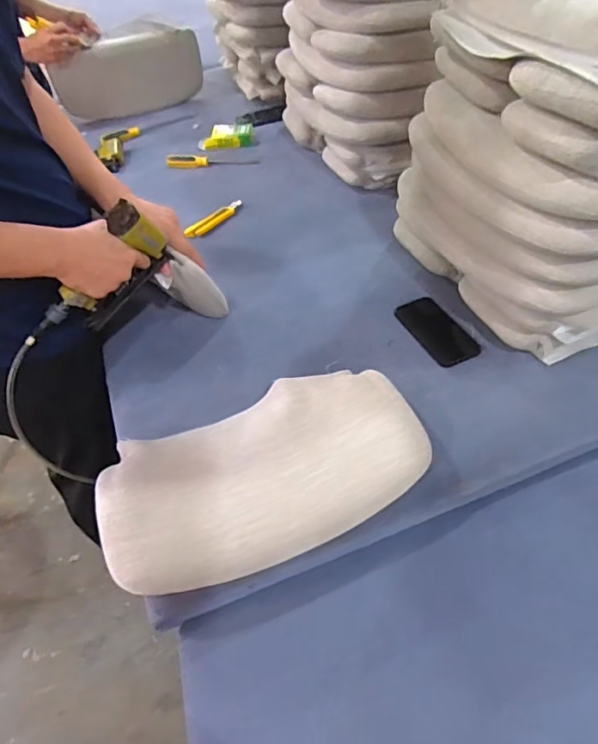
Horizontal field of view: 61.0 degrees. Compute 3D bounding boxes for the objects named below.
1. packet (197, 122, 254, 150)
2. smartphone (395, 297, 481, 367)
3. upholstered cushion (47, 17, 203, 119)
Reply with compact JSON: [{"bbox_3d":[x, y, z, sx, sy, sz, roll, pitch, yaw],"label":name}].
[{"bbox_3d":[-0.205,-0.665,1.429,0.156,0.038,0.068,-6,49,0],"label":"packet"},{"bbox_3d":[0.246,-0.075,0.905,0.084,0.008,0.162,-23,51,-14],"label":"smartphone"},{"bbox_3d":[-0.502,-0.900,1.512,0.436,0.222,0.078,-23,51,-14],"label":"upholstered cushion"}]

